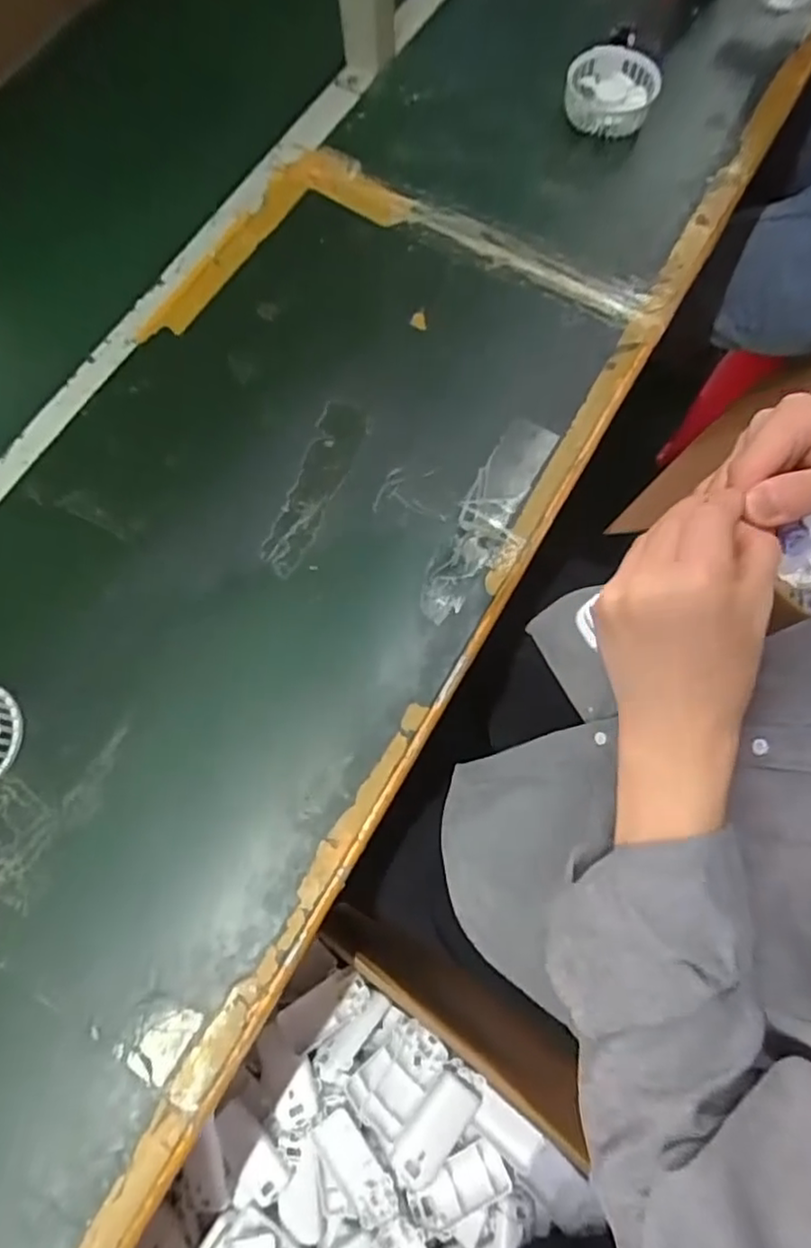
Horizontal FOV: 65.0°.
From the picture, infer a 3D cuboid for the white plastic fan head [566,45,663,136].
[{"bbox_3d":[0.217,-0.563,0.681,0.095,0.038,0.108,18,74,8],"label":"white plastic fan head"}]

